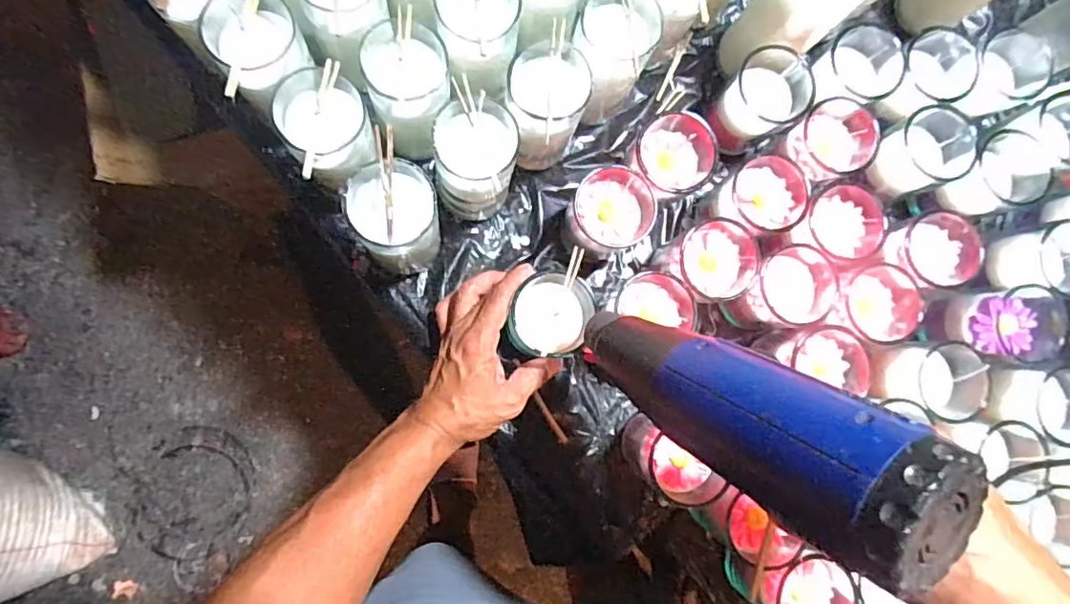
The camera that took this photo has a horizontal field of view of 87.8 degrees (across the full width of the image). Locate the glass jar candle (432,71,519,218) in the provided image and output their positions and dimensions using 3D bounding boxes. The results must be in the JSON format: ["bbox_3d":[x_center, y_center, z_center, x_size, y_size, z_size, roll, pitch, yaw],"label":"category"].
[{"bbox_3d":[-0.052,-0.116,0.481,0.065,0.134,0.079,15,83,-6],"label":"glass jar candle"}]

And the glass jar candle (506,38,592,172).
[{"bbox_3d":[0.007,-0.166,0.489,0.065,0.120,0.061,1,85,-7],"label":"glass jar candle"}]

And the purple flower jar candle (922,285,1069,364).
[{"bbox_3d":[0.434,0.018,0.538,0.065,0.090,0.059,0,85,-7],"label":"purple flower jar candle"}]

